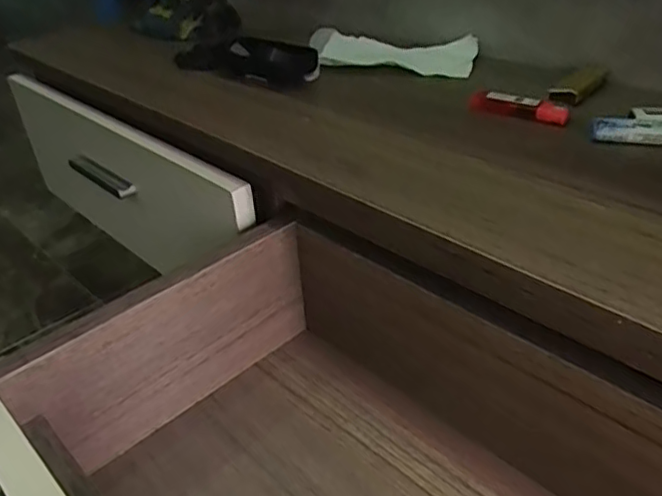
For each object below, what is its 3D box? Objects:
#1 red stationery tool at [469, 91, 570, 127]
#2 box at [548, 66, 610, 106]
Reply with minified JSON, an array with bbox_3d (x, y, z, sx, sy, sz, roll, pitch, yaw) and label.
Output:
[{"bbox_3d":[0.148,-0.113,0.481,0.080,0.014,0.022,20,40,30],"label":"red stationery tool"},{"bbox_3d":[0.211,-0.139,0.513,0.027,0.010,0.079,23,41,33],"label":"box"}]

